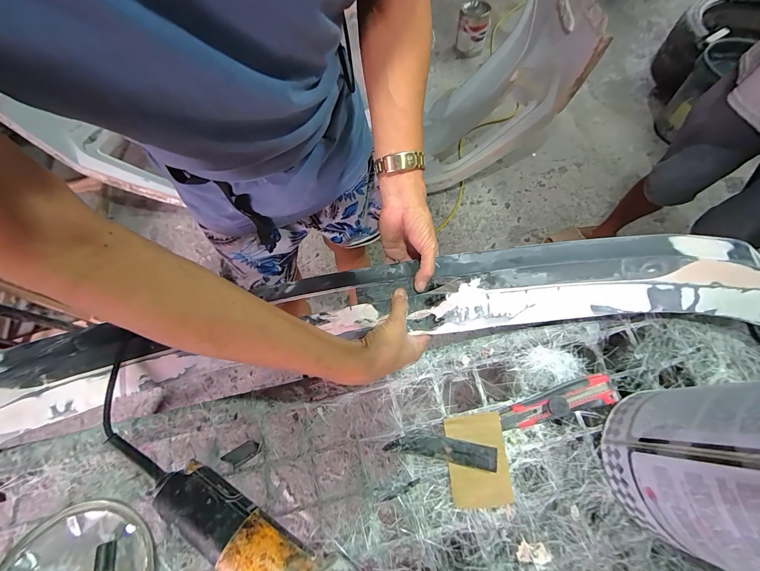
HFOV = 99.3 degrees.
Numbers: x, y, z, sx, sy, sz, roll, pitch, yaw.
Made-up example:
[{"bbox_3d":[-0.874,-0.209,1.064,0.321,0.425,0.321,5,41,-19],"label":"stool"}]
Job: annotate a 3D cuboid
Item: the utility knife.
[{"bbox_3d":[0.220,0.142,0.399,0.150,0.026,0.035,-13,67,-6],"label":"utility knife"}]

